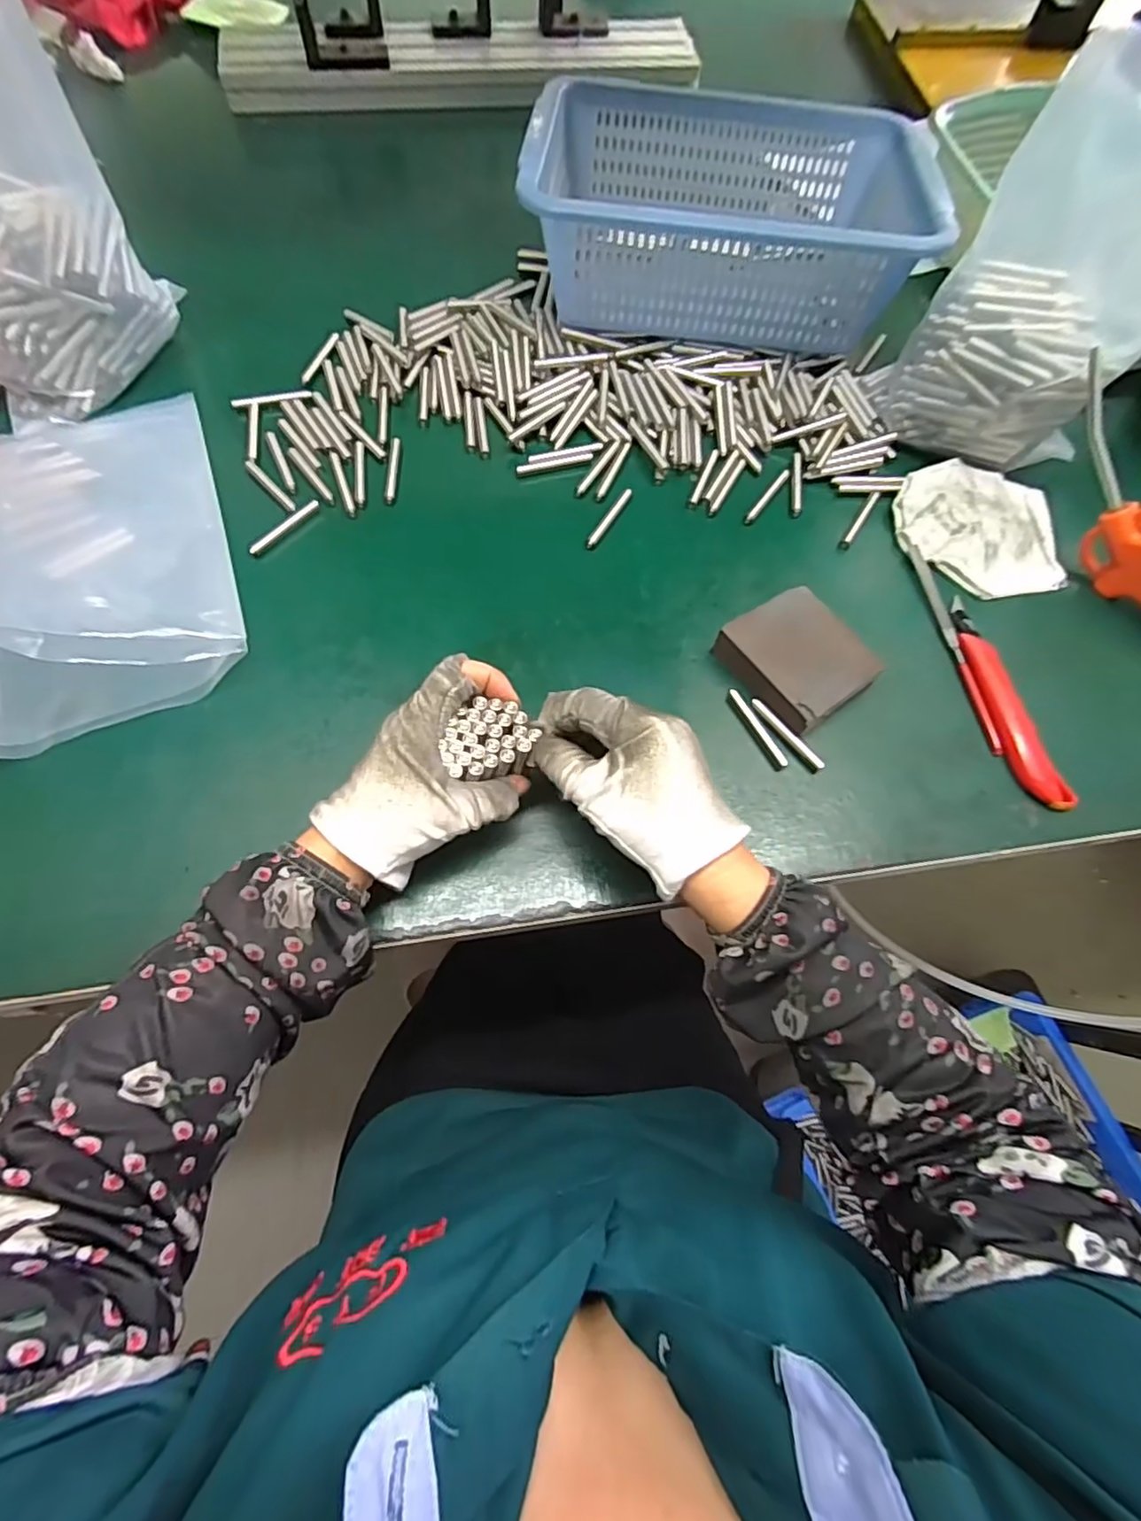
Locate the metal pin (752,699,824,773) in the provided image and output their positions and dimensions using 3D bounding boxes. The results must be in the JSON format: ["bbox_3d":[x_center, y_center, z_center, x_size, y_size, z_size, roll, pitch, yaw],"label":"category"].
[{"bbox_3d":[0.132,-0.016,0.388,0.008,0.006,0.058,-35,73,-15],"label":"metal pin"}]

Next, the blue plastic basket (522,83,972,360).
[{"bbox_3d":[0.117,-0.440,0.516,0.293,0.103,0.230,6,67,0],"label":"blue plastic basket"}]

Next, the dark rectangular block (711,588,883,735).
[{"bbox_3d":[0.142,-0.062,0.398,0.073,0.025,0.079,-33,73,-15],"label":"dark rectangular block"}]

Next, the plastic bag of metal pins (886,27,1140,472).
[{"bbox_3d":[0.307,-0.291,0.400,0.129,0.213,0.090,28,69,9],"label":"plastic bag of metal pins"}]

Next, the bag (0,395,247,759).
[{"bbox_3d":[-0.315,-0.149,0.393,0.185,0.065,0.265,-26,71,-13],"label":"bag"}]

